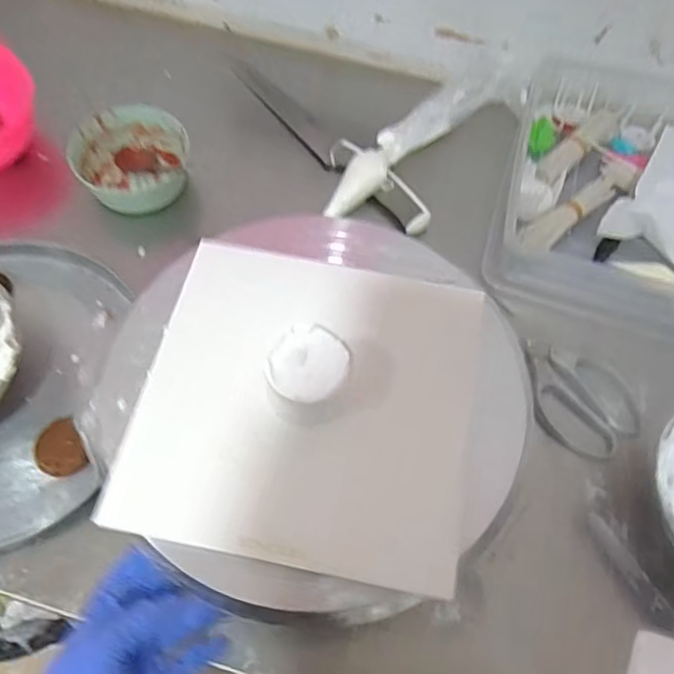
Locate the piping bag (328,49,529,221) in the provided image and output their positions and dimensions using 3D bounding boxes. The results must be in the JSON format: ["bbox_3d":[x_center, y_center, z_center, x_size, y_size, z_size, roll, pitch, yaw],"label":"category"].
[{"bbox_3d":[0.101,-0.214,0.674,0.298,0.059,0.097,-38,69,-5],"label":"piping bag"}]

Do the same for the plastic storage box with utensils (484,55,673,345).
[{"bbox_3d":[0.361,-0.141,0.653,0.367,0.087,0.304,17,62,6],"label":"plastic storage box with utensils"}]

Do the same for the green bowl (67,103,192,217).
[{"bbox_3d":[-0.217,-0.185,0.672,0.110,0.069,0.112,1,62,-2],"label":"green bowl"}]

